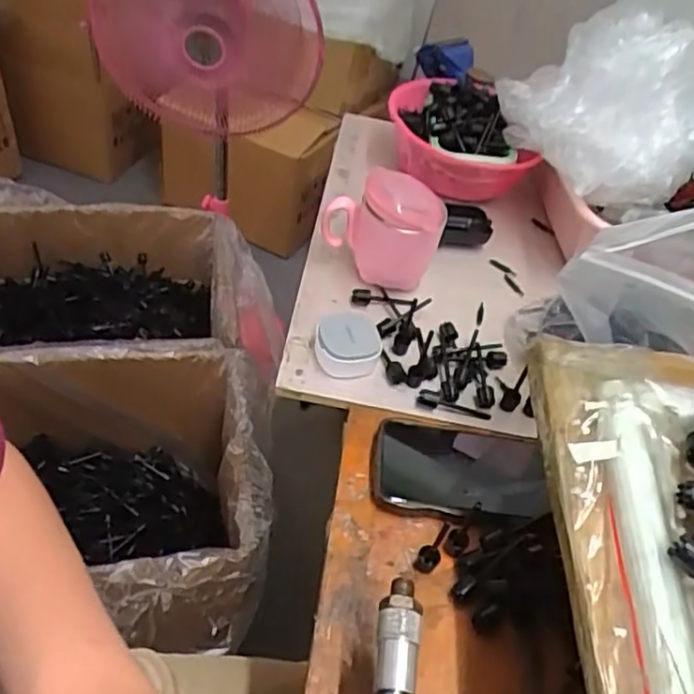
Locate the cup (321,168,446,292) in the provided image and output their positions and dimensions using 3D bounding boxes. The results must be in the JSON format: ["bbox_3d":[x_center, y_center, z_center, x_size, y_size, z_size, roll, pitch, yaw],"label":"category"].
[{"bbox_3d":[0.032,-0.112,0.625,0.108,0.101,0.071,8,46,-4],"label":"cup"}]

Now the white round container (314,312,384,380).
[{"bbox_3d":[0.002,-0.004,0.568,0.056,0.032,0.056,6,46,-6],"label":"white round container"}]

